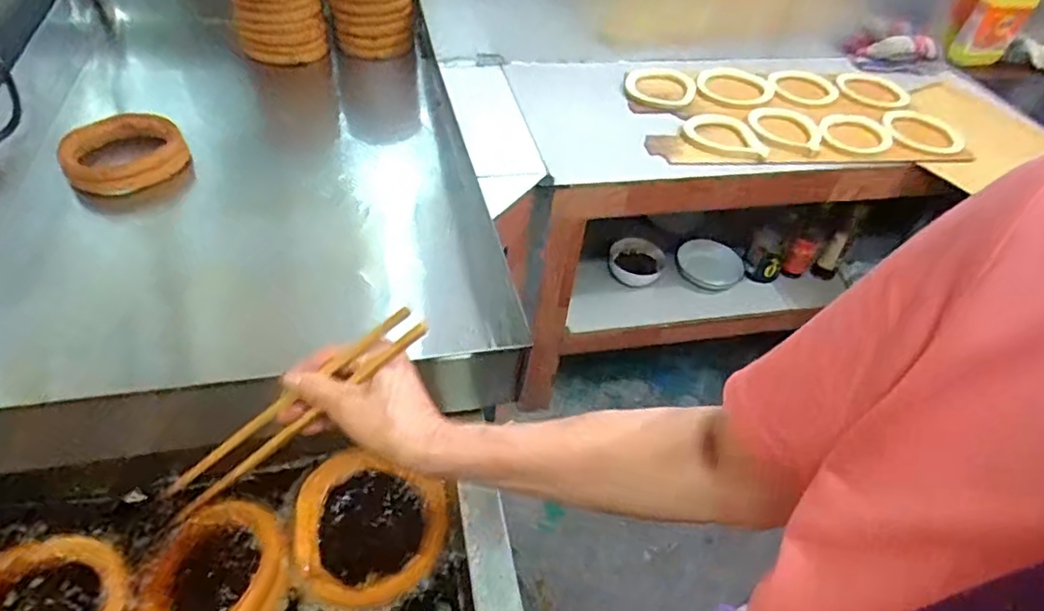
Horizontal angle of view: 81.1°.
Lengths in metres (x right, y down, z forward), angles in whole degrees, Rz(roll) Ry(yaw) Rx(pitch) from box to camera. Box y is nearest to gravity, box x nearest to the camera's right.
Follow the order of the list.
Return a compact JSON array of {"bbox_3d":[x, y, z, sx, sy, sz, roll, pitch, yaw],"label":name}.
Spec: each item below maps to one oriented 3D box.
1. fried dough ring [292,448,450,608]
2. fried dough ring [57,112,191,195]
[{"bbox_3d":[-0.161,0.229,0.628,0.157,0.031,0.142,17,46,11],"label":"fried dough ring"},{"bbox_3d":[-0.584,-0.224,0.905,0.161,0.036,0.122,-40,89,-30],"label":"fried dough ring"}]

